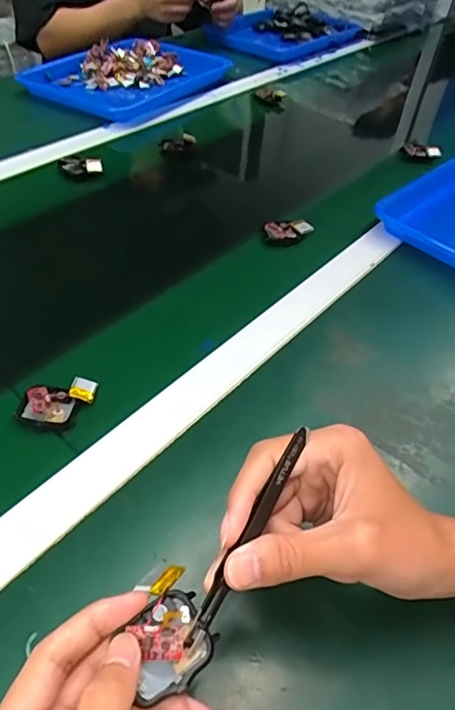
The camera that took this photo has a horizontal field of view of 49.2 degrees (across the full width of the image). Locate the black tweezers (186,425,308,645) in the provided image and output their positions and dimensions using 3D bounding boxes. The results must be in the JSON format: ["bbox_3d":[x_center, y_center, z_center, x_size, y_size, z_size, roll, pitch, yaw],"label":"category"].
[{"bbox_3d":[0.011,0.086,0.244,0.008,0.010,0.114,27,76,18],"label":"black tweezers"}]

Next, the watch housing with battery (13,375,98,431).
[{"bbox_3d":[-0.135,0.034,0.396,0.046,0.008,0.052,19,48,12],"label":"watch housing with battery"}]

